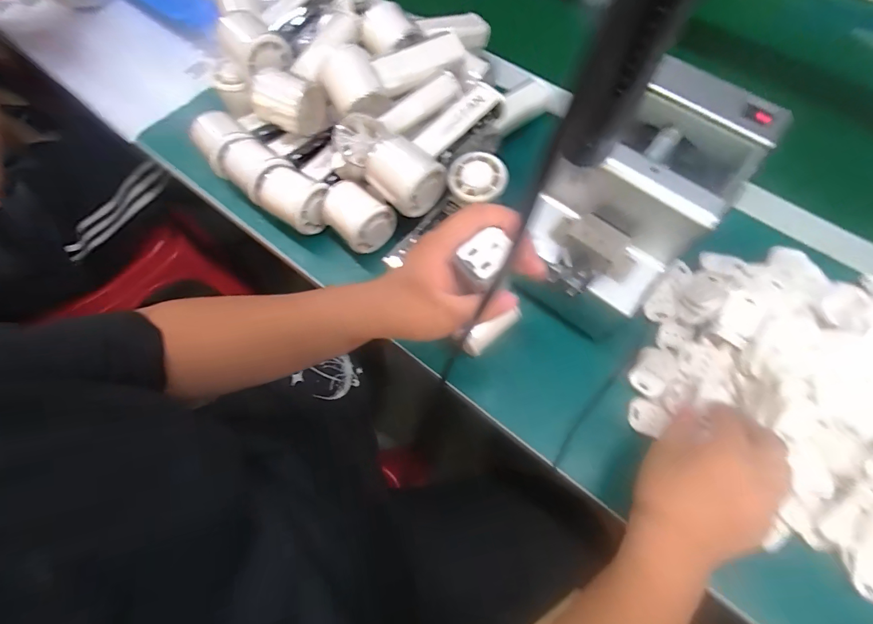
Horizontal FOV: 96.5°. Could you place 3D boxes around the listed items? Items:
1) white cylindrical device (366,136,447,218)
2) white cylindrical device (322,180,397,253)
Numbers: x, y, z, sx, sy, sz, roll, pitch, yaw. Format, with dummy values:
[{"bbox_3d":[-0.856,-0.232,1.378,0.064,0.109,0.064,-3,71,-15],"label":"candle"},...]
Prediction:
[{"bbox_3d":[-0.031,-0.132,0.379,0.065,0.046,0.056,38,75,15],"label":"white cylindrical device"},{"bbox_3d":[-0.085,-0.102,0.414,0.065,0.049,0.052,40,75,15],"label":"white cylindrical device"}]

